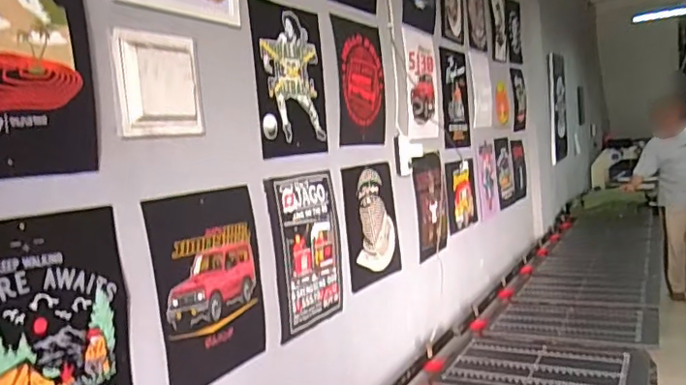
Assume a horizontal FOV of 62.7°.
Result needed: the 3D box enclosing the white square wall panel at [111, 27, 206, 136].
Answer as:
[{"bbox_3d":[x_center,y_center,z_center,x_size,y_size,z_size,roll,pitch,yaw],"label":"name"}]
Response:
[{"bbox_3d":[-0.348,-0.209,1.096,0.017,0.196,0.214,1,7,28],"label":"white square wall panel"}]

